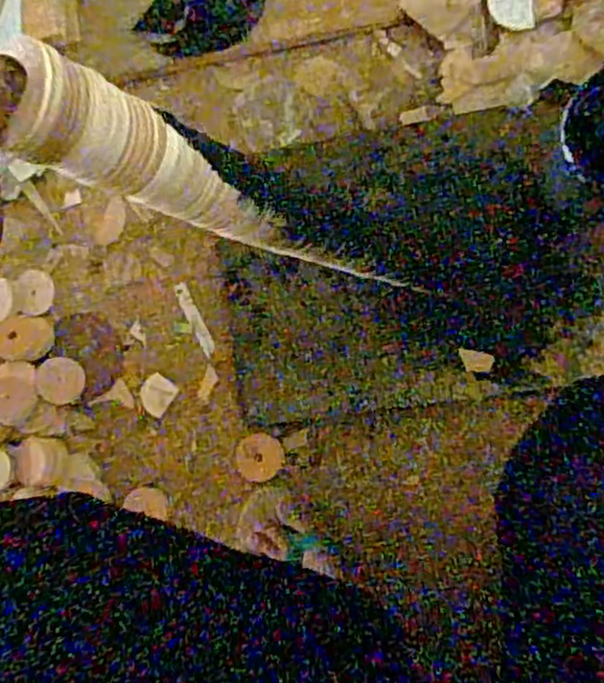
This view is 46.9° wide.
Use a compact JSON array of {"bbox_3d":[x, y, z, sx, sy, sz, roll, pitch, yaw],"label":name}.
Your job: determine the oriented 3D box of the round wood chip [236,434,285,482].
[{"bbox_3d":[-0.045,0.124,0.745,0.050,0.009,0.048,-1,86,9],"label":"round wood chip"}]

